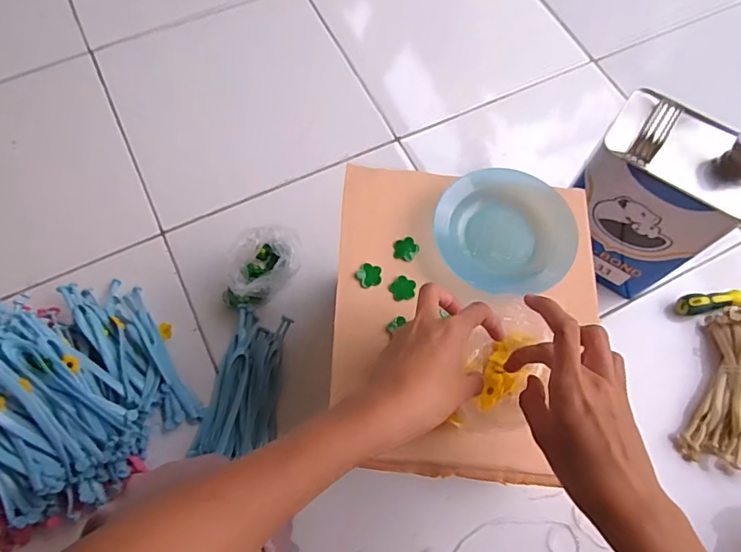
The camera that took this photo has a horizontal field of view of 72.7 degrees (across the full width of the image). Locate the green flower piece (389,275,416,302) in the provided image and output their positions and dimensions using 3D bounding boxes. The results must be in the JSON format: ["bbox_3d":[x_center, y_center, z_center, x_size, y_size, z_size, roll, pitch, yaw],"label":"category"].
[{"bbox_3d":[0.031,0.012,0.469,0.024,0.004,0.022,0,68,-1],"label":"green flower piece"}]

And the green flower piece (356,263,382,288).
[{"bbox_3d":[-0.001,-0.001,0.471,0.023,0.004,0.023,0,68,-1],"label":"green flower piece"}]

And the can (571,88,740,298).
[{"bbox_3d":[0.343,-0.095,0.642,0.166,0.254,0.114,33,71,12],"label":"can"}]

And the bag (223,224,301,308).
[{"bbox_3d":[-0.146,-0.009,0.697,0.094,0.077,0.104,11,68,4],"label":"bag"}]

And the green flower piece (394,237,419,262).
[{"bbox_3d":[0.034,-0.026,0.485,0.022,0.004,0.024,0,68,-1],"label":"green flower piece"}]

